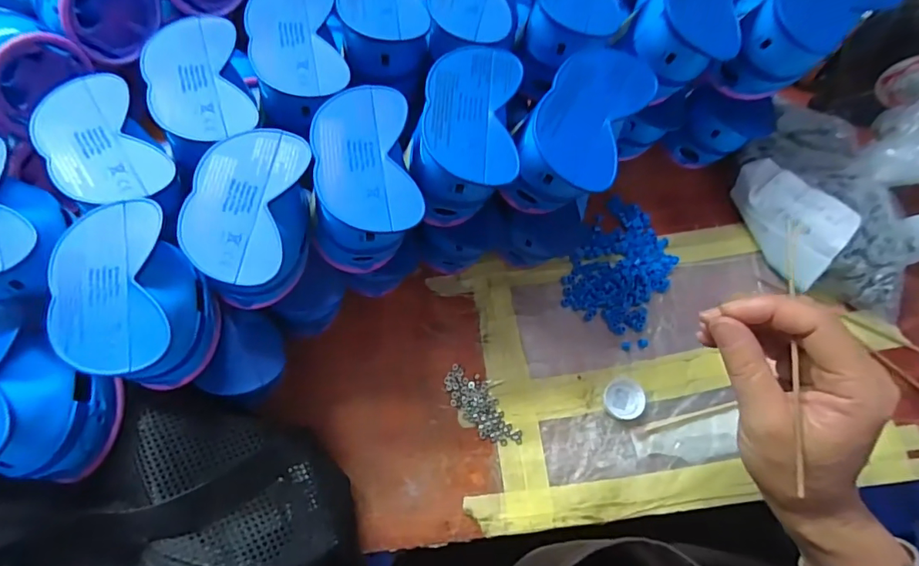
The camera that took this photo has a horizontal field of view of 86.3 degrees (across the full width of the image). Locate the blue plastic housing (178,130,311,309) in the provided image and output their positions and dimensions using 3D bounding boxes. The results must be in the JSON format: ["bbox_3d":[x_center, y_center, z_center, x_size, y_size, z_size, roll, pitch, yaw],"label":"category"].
[{"bbox_3d":[-0.122,-0.035,0.307,0.057,0.076,0.097,7,70,4],"label":"blue plastic housing"}]

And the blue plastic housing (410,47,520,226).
[{"bbox_3d":[0.006,-0.093,0.329,0.067,0.075,0.100,6,70,4],"label":"blue plastic housing"}]

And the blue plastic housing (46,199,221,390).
[{"bbox_3d":[-0.182,0.013,0.290,0.056,0.074,0.095,-13,70,-3],"label":"blue plastic housing"}]

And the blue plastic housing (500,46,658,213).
[{"bbox_3d":[0.080,-0.094,0.329,0.069,0.076,0.099,31,74,12],"label":"blue plastic housing"}]

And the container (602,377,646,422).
[{"bbox_3d":[0.127,0.089,0.378,0.029,0.011,0.031,19,72,8],"label":"container"}]

